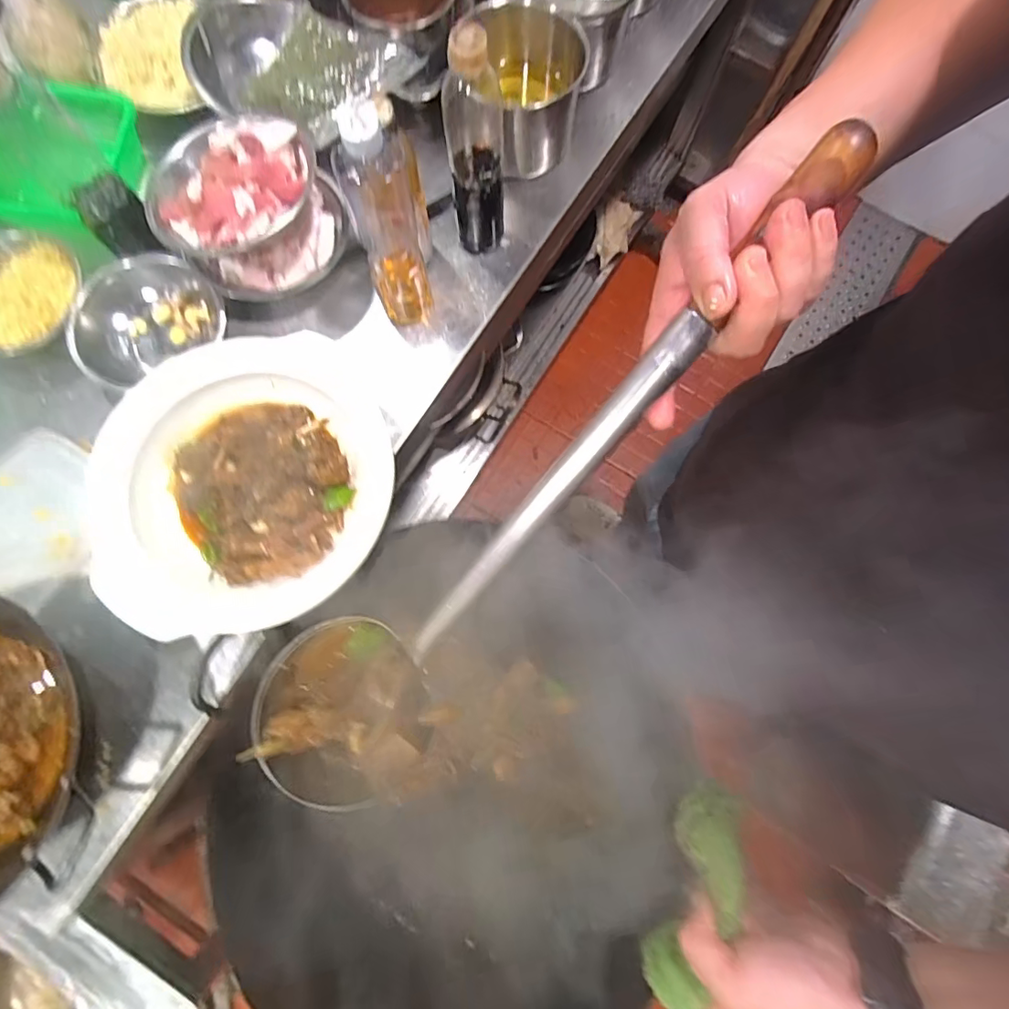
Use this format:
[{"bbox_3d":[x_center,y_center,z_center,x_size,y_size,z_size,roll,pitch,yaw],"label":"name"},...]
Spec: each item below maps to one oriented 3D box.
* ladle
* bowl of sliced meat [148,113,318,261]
[{"bbox_3d":[0.010,0.012,0.320,0.122,0.078,0.500,46,110,8],"label":"ladle"},{"bbox_3d":[-0.287,-0.340,0.552,0.162,0.053,0.178,28,79,5],"label":"bowl of sliced meat"}]

